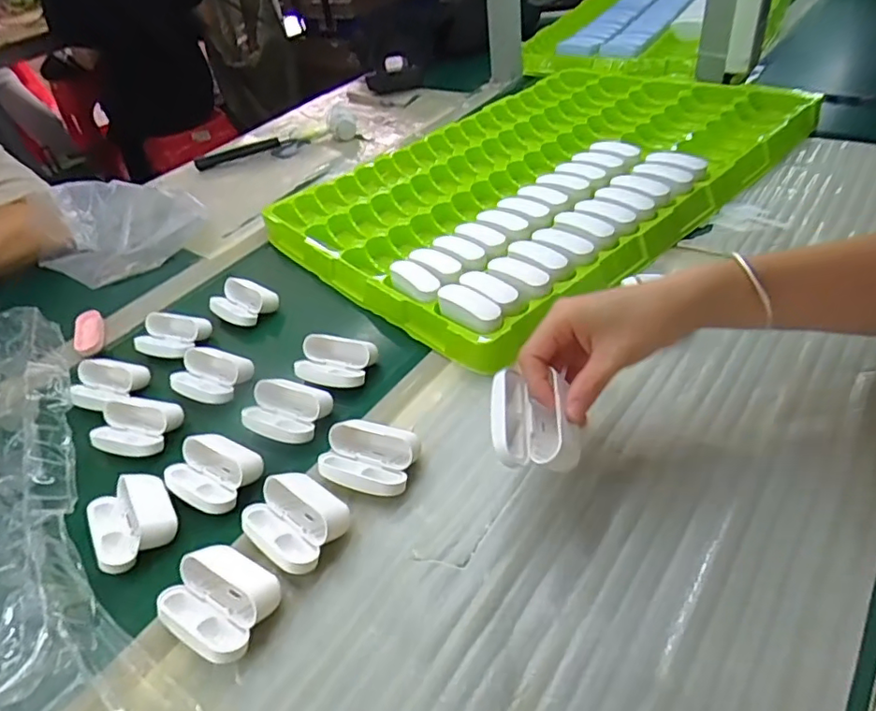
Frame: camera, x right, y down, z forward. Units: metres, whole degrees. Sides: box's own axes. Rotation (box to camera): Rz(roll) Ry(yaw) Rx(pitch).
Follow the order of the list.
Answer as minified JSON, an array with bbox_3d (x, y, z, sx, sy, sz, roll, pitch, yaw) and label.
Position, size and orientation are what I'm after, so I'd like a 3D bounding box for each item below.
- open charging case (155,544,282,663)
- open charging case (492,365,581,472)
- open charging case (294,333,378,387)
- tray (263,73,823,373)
[{"bbox_3d":[-0.129,0.145,0.337,0.064,0.024,0.055,22,50,31],"label":"open charging case"},{"bbox_3d":[0.059,0.038,0.344,0.051,0.025,0.063,0,41,8],"label":"open charging case"},{"bbox_3d":[-0.091,0.005,0.492,0.066,0.028,0.042,7,44,18],"label":"open charging case"},{"bbox_3d":[0.128,-0.238,0.708,0.613,0.058,0.432,-35,47,-26],"label":"tray"}]

